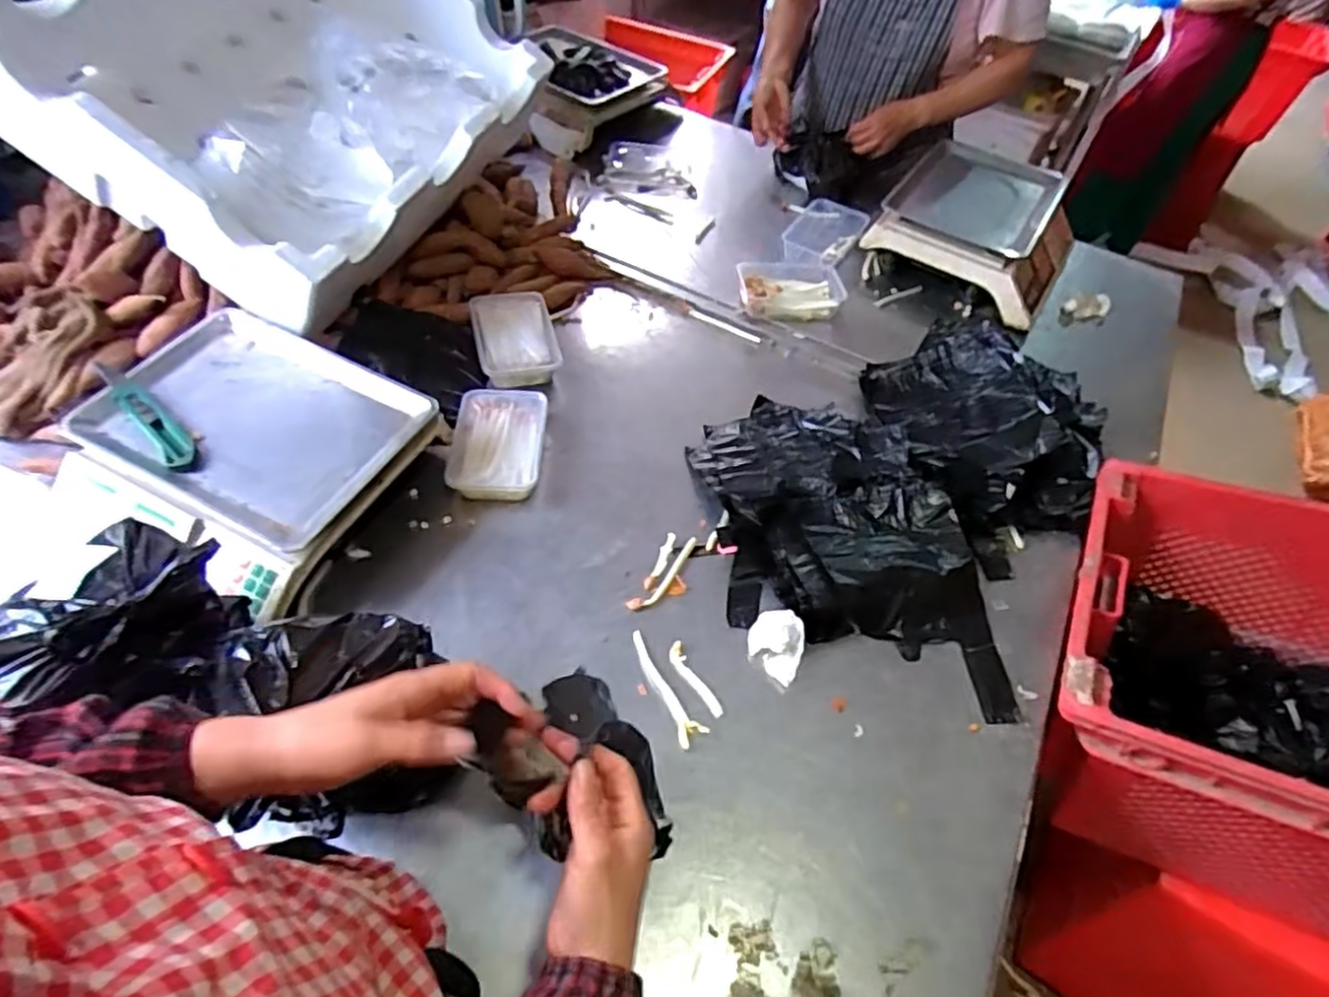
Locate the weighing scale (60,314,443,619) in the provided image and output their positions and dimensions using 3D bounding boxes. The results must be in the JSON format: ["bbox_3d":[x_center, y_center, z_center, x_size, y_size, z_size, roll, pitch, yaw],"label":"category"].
[{"bbox_3d":[-0.481,-0.064,0.829,0.335,0.088,0.280,25,55,13],"label":"weighing scale"}]

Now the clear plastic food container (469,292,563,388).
[{"bbox_3d":[-0.216,-0.231,1.035,0.114,0.045,0.166,-12,55,-14],"label":"clear plastic food container"}]

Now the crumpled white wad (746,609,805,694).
[{"bbox_3d":[0.122,0.162,0.777,0.058,0.020,0.083,13,53,4],"label":"crumpled white wad"}]

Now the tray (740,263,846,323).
[{"bbox_3d":[0.206,-0.339,1.163,0.174,0.042,0.134,-4,54,-8],"label":"tray"}]

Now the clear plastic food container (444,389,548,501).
[{"bbox_3d":[-0.215,-0.075,0.917,0.118,0.047,0.165,2,53,-4],"label":"clear plastic food container"}]

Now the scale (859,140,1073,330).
[{"bbox_3d":[0.555,-0.481,1.240,0.305,0.128,0.343,30,54,18],"label":"scale"}]

